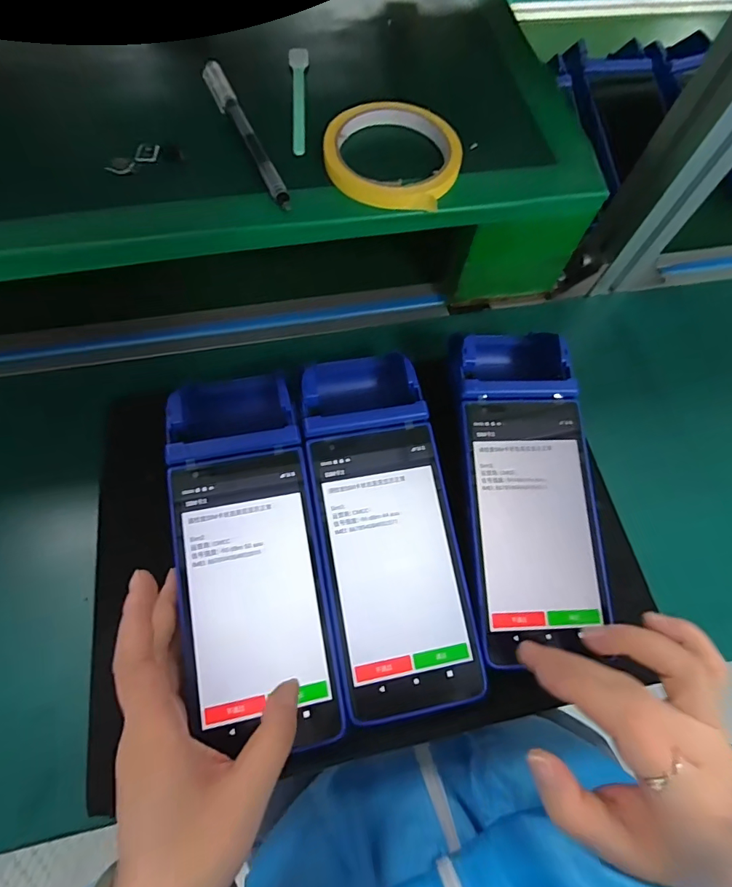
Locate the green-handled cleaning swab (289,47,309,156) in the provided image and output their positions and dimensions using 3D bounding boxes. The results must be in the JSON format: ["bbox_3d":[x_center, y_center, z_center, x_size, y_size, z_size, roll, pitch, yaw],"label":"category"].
[{"bbox_3d":[-0.047,-0.247,0.322,0.014,0.008,0.110,-3,67,-4],"label":"green-handled cleaning swab"}]

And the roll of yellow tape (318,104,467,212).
[{"bbox_3d":[0.018,-0.188,0.292,0.088,0.014,0.085,1,67,-2],"label":"roll of yellow tape"}]

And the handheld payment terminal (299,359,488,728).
[{"bbox_3d":[0.011,0.043,0.271,0.079,0.035,0.211,-9,67,-6],"label":"handheld payment terminal"}]

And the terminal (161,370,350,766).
[{"bbox_3d":[-0.068,0.064,0.269,0.079,0.035,0.214,-11,77,-7],"label":"terminal"}]

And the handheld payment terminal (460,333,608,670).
[{"bbox_3d":[0.103,0.021,0.300,0.083,0.053,0.217,3,70,-1],"label":"handheld payment terminal"}]

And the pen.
[{"bbox_3d":[-0.080,-0.205,0.296,0.014,0.009,0.145,-23,70,-12],"label":"pen"}]

